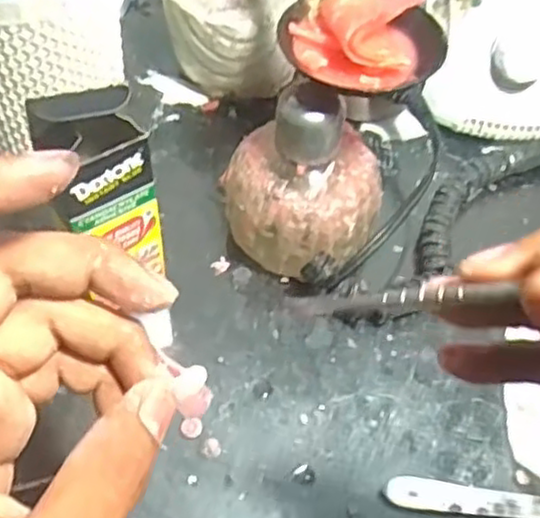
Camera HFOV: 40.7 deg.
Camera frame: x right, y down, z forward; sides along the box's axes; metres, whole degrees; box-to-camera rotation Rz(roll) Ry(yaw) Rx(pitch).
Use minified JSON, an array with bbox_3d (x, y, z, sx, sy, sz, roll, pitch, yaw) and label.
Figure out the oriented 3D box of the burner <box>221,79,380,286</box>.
[{"bbox_3d":[0.016,-0.033,0.343,0.071,0.086,0.061,4,56,-1],"label":"burner"}]

